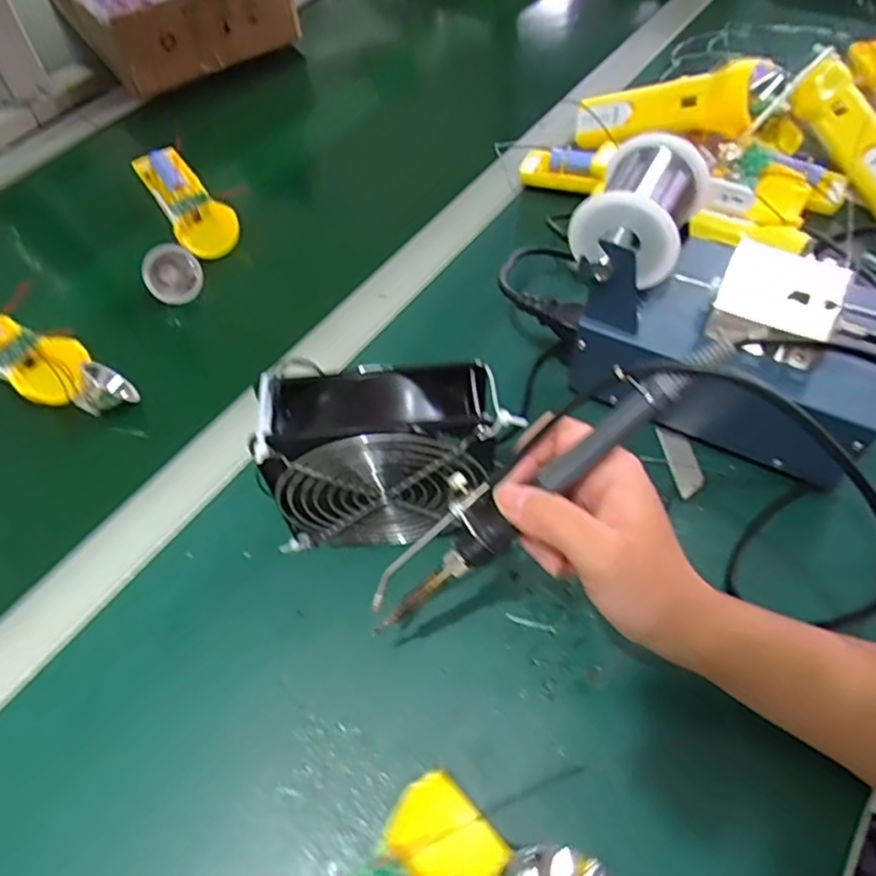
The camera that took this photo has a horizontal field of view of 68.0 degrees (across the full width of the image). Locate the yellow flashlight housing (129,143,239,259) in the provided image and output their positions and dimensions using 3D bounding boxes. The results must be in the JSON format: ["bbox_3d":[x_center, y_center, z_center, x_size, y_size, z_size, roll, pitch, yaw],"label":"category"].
[{"bbox_3d":[-0.233,-0.224,0.604,0.052,0.022,0.161,-28,59,-15],"label":"yellow flashlight housing"}]

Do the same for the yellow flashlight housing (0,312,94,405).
[{"bbox_3d":[-0.338,-0.073,0.508,0.169,0.023,0.051,26,63,19],"label":"yellow flashlight housing"}]

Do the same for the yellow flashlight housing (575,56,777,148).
[{"bbox_3d":[0.195,-0.286,0.577,0.042,0.054,0.172,-43,35,-21],"label":"yellow flashlight housing"}]

